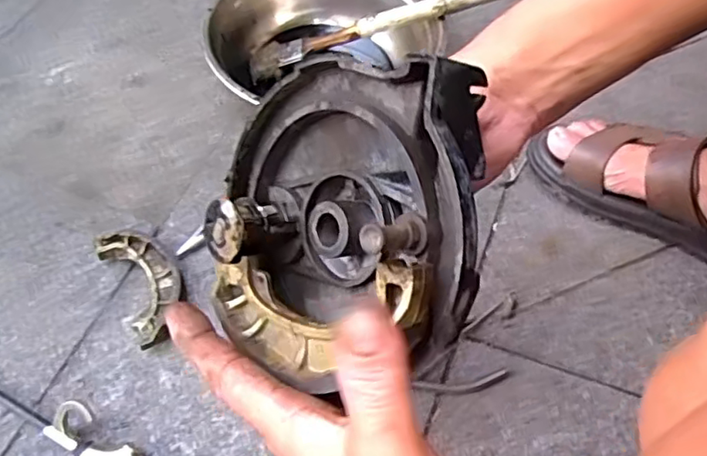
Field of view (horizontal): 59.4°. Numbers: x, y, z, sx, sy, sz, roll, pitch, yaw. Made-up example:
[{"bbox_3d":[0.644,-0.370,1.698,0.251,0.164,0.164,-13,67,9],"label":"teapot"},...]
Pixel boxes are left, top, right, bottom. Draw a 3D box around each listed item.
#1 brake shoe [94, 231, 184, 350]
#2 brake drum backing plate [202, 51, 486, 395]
[{"bbox_3d":[-0.186,0.049,0.561,0.054,0.025,0.116,-27,64,-18],"label":"brake shoe"},{"bbox_3d":[-0.006,-0.006,0.285,0.135,0.044,0.143,-8,77,39],"label":"brake drum backing plate"}]

